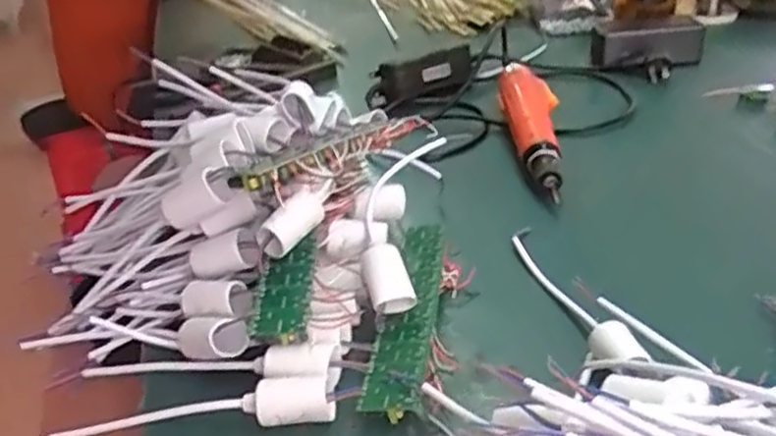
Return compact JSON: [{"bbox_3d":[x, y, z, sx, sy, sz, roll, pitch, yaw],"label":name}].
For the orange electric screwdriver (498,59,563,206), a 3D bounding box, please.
[{"bbox_3d":[0.148,-0.095,0.754,0.057,0.049,0.242,-3,31,6],"label":"orange electric screwdriver"}]

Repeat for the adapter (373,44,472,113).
[{"bbox_3d":[0.048,-0.178,0.907,0.126,0.047,0.033,-18,32,-19],"label":"adapter"}]

